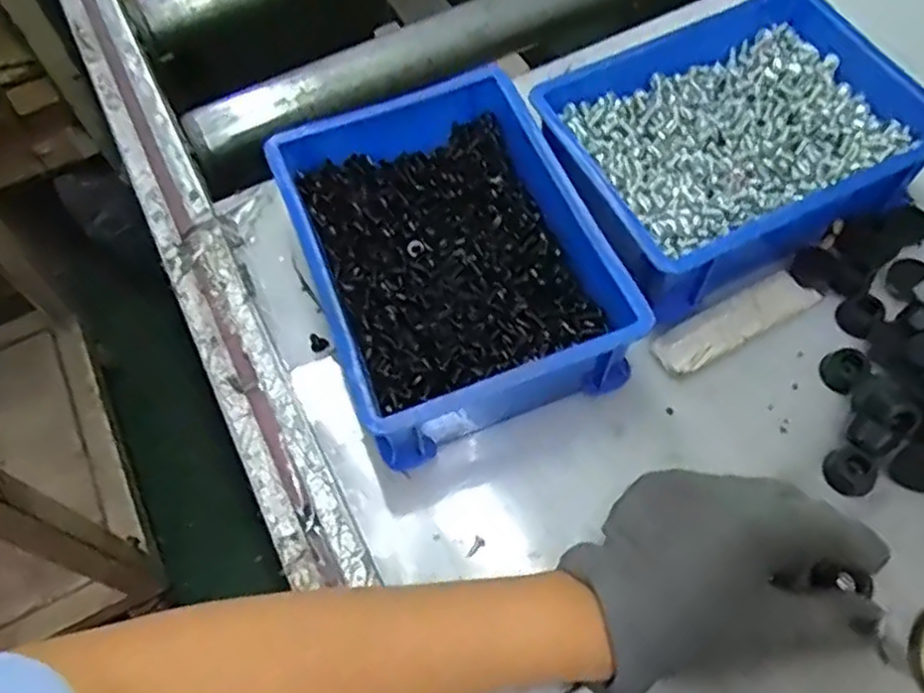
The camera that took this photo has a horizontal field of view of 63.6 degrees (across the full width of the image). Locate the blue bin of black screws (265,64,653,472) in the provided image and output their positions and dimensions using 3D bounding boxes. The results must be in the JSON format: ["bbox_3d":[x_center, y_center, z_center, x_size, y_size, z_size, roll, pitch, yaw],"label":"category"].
[{"bbox_3d":[-0.004,-0.048,0.415,0.152,0.066,0.199,-20,63,-8],"label":"blue bin of black screws"}]

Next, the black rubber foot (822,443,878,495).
[{"bbox_3d":[0.195,0.063,0.375,0.024,0.015,0.018,37,69,20],"label":"black rubber foot"}]

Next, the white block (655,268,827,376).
[{"bbox_3d":[0.153,-0.014,0.417,0.100,0.006,0.026,-28,64,-12],"label":"white block"}]

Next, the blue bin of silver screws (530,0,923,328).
[{"bbox_3d":[0.150,-0.117,0.435,0.202,0.058,0.154,-24,63,-10],"label":"blue bin of silver screws"}]

